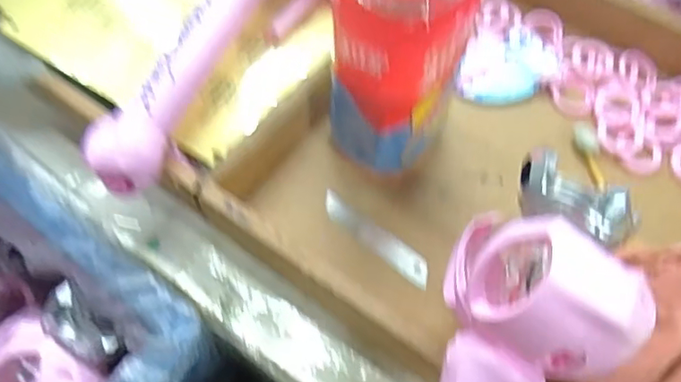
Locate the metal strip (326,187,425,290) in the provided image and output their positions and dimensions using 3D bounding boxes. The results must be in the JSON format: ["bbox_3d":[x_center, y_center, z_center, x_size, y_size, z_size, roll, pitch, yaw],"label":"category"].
[{"bbox_3d":[0.026,0.035,0.435,0.101,0.004,0.020,36,67,18],"label":"metal strip"}]

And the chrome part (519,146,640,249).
[{"bbox_3d":[0.125,0.005,0.313,0.066,0.029,0.026,39,67,19],"label":"chrome part"}]

